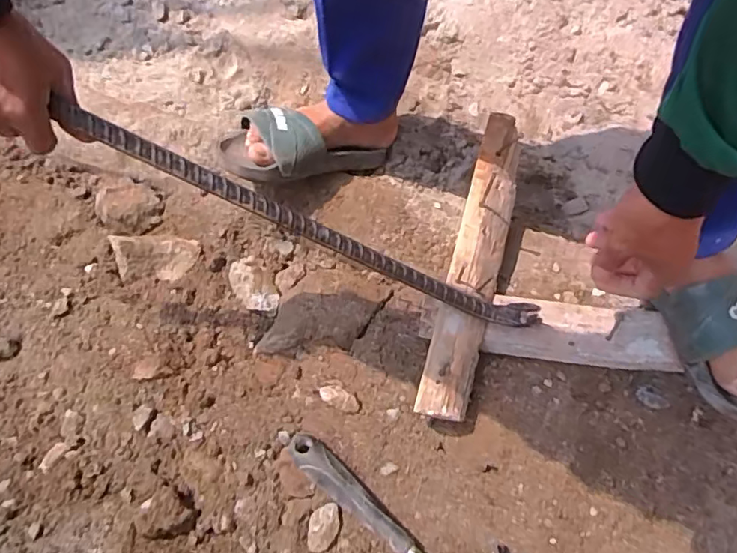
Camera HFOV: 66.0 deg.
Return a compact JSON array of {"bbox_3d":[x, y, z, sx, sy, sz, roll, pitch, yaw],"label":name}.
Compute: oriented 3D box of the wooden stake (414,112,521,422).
[{"bbox_3d":[0.125,-0.028,0.652,0.056,0.034,0.394,12,63,12],"label":"wooden stake"}]

